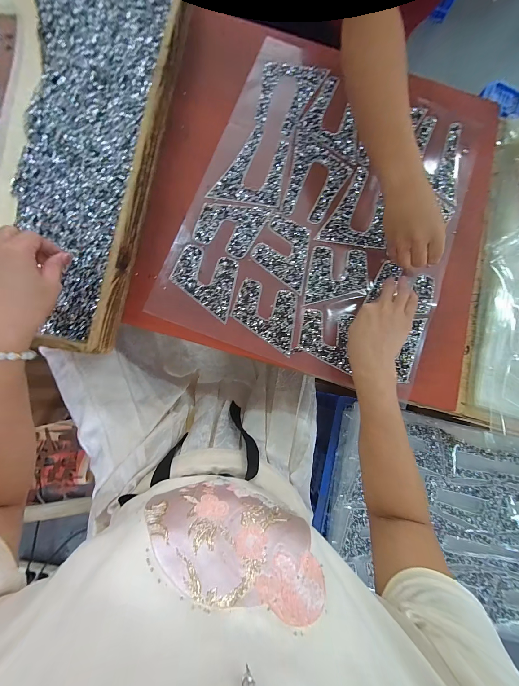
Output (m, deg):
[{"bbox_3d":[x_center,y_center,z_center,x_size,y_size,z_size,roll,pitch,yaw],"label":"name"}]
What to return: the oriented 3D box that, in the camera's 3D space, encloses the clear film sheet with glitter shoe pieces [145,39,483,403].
[{"bbox_3d":[0.118,-0.221,0.426,0.435,0.009,0.520,20,83,-1],"label":"clear film sheet with glitter shoe pieces"}]

